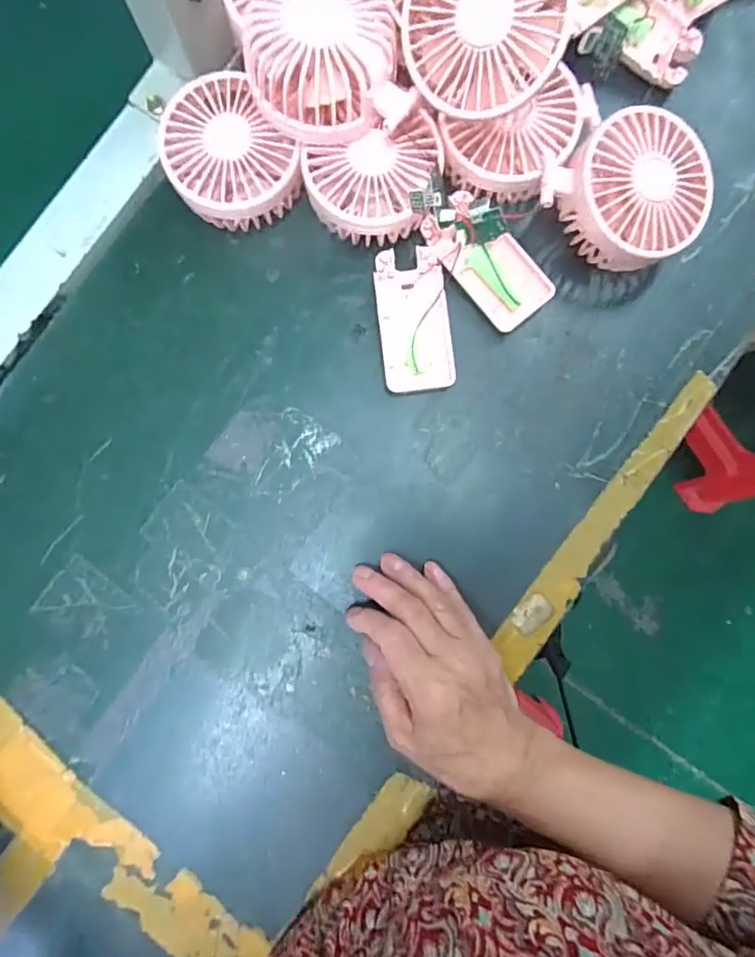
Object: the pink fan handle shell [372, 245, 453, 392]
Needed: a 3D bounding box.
[{"bbox_3d":[0.024,-0.104,0.356,0.045,0.015,0.093,-7,86,0],"label":"pink fan handle shell"}]

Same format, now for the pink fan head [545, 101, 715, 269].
[{"bbox_3d":[0.157,-0.174,0.336,0.086,0.055,0.085,0,86,0],"label":"pink fan head"}]

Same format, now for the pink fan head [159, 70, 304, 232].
[{"bbox_3d":[-0.095,-0.204,0.347,0.072,0.044,0.085,-33,87,-2],"label":"pink fan head"}]

